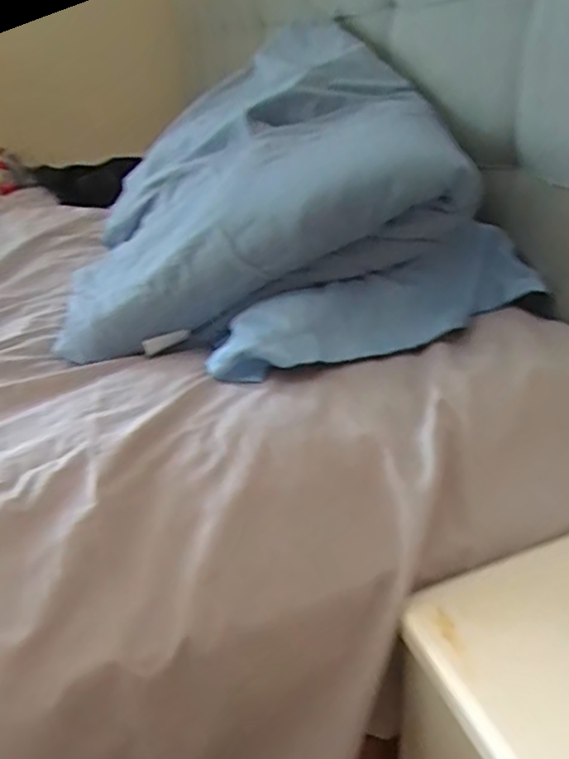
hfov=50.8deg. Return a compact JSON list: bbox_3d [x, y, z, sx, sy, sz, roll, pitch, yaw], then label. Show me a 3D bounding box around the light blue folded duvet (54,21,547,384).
[{"bbox_3d":[-0.035,-0.243,0.755,0.500,0.290,0.518,-12,30,-13],"label":"light blue folded duvet"}]

